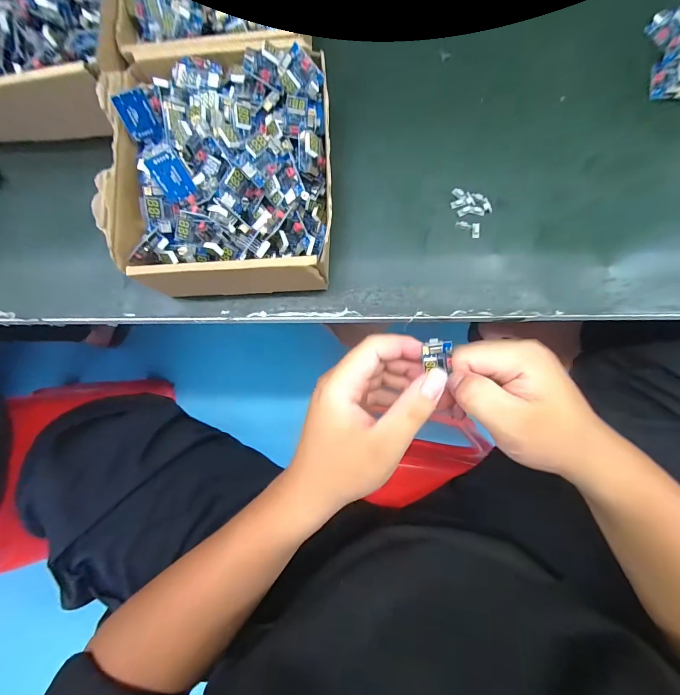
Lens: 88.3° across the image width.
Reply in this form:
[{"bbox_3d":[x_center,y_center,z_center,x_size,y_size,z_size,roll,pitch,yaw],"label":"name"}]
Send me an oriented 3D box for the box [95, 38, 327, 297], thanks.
[{"bbox_3d":[-0.083,-0.123,0.254,0.153,0.061,0.166,-1,83,4],"label":"box"}]

